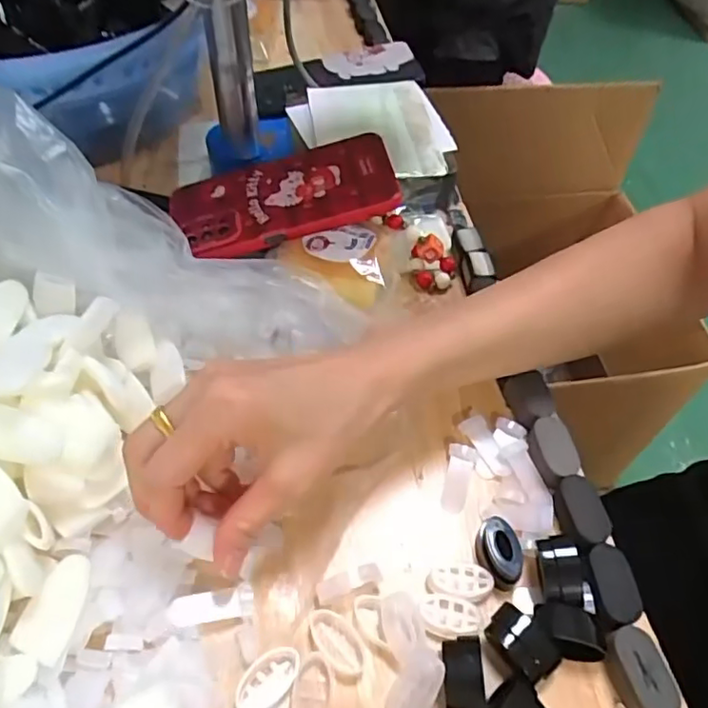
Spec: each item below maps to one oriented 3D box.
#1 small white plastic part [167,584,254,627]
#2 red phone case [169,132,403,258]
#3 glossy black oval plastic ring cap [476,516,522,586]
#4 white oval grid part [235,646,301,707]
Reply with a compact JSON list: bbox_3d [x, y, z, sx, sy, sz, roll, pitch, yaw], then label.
[{"bbox_3d":[-0.068,0.121,0.285,0.039,0.007,0.014,-9,54,-12],"label":"small white plastic part"},{"bbox_3d":[-0.052,-0.117,0.430,0.158,0.012,0.084,-19,58,1],"label":"red phone case"},{"bbox_3d":[0.074,0.101,0.303,0.018,0.015,0.031,2,53,-4],"label":"glossy black oval plastic ring cap"},{"bbox_3d":[-0.039,0.149,0.267,0.020,0.008,0.035,33,57,19],"label":"white oval grid part"}]

